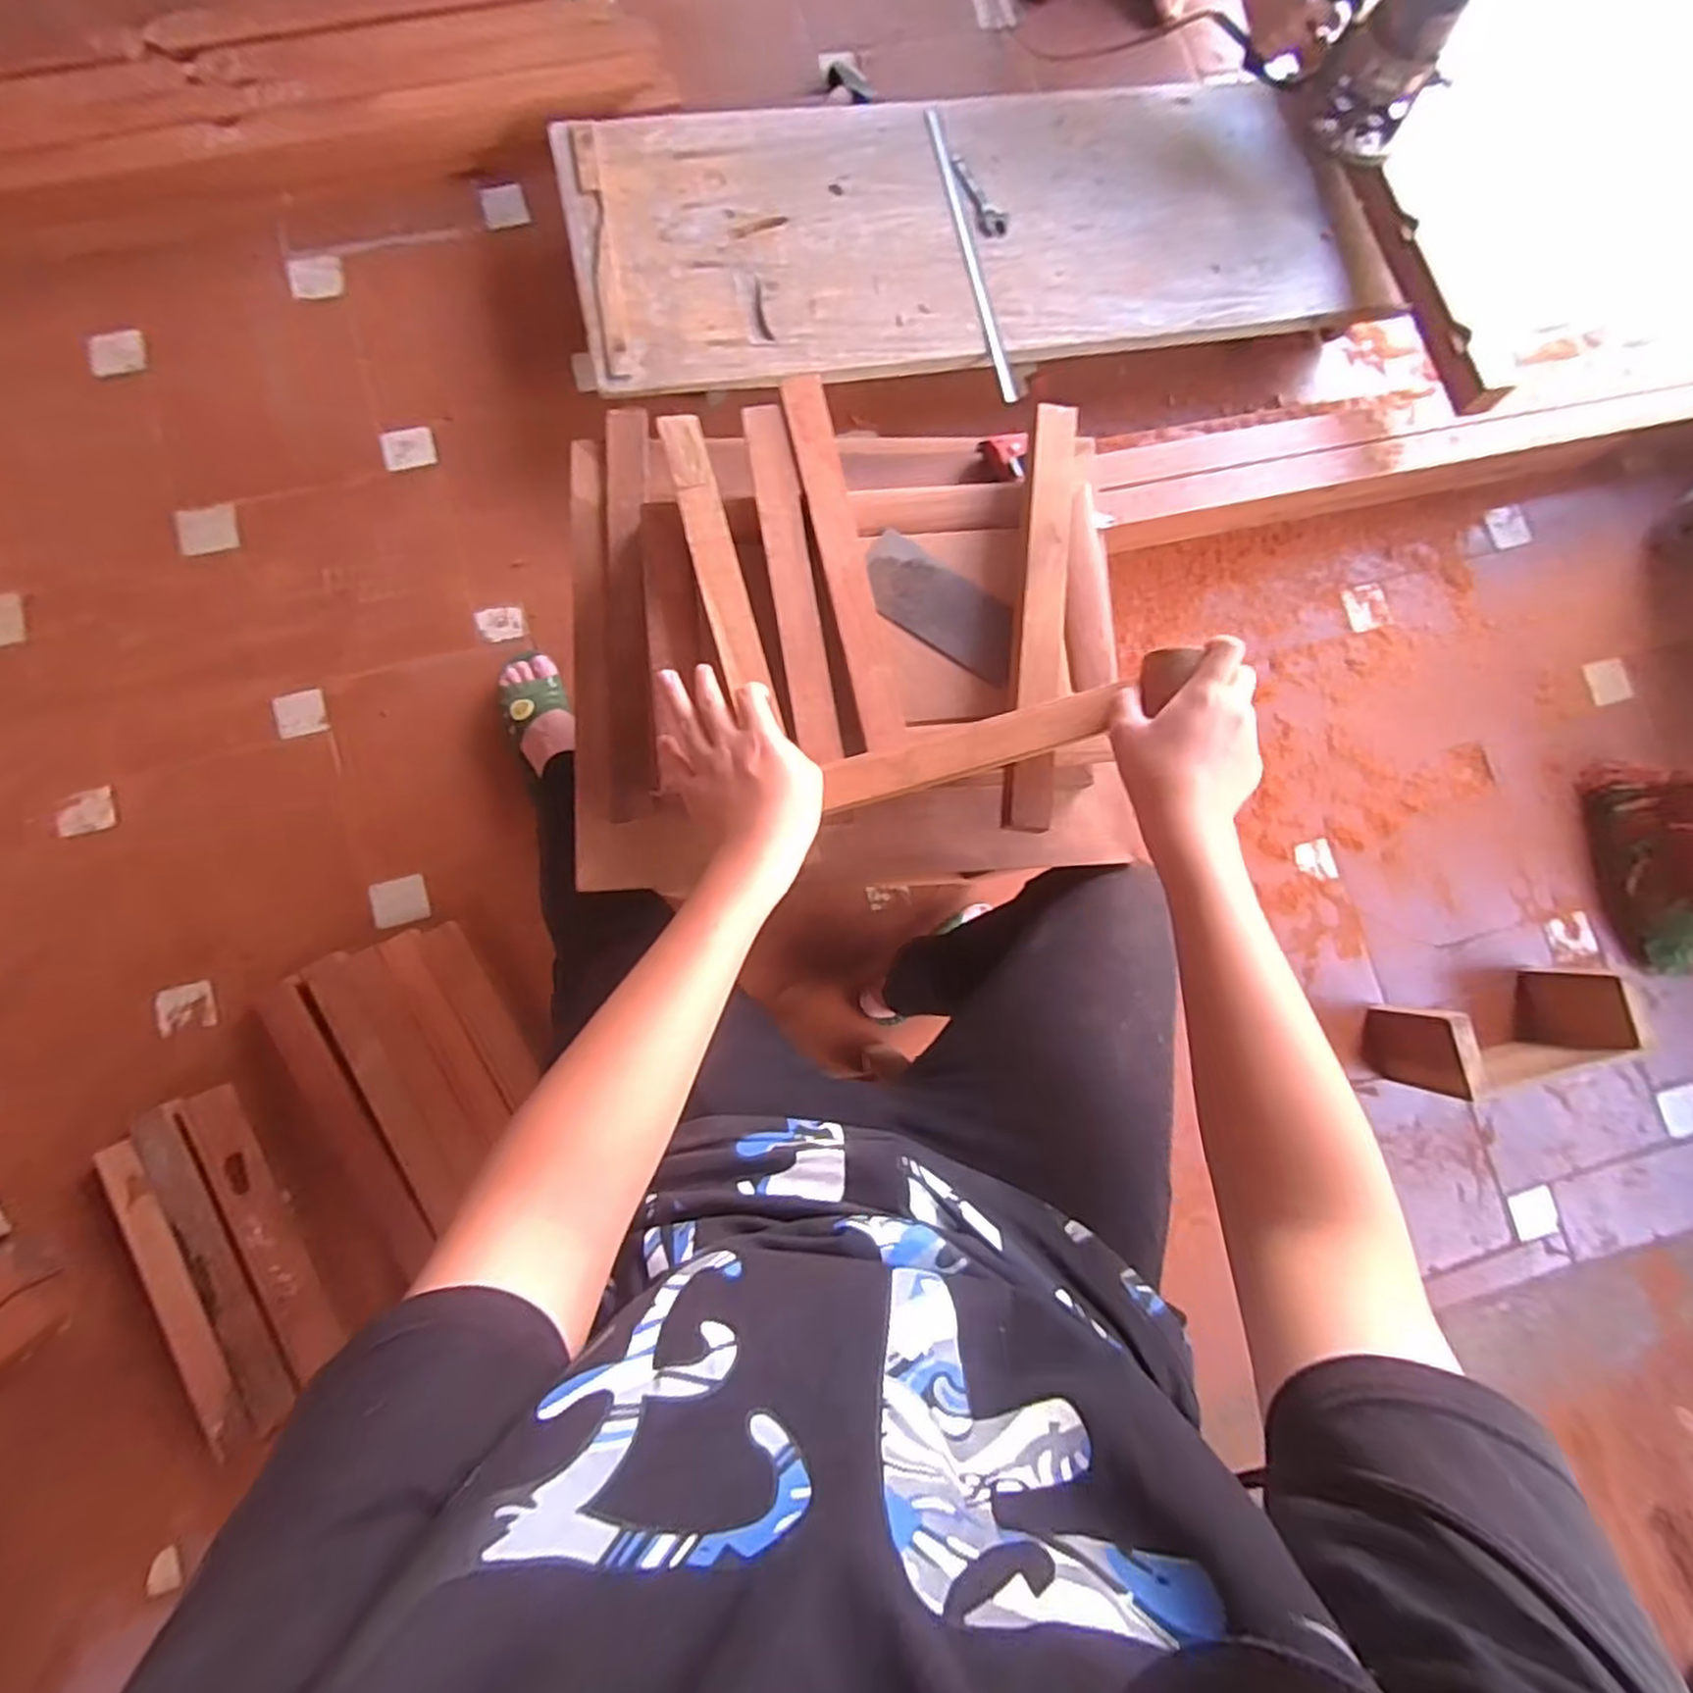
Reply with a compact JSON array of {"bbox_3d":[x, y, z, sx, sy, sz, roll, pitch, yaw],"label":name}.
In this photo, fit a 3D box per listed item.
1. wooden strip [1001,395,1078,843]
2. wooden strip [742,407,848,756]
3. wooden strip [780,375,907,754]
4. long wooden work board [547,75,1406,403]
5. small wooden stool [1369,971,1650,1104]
[{"bbox_3d":[0.152,-0.179,0.596,0.041,0.028,0.334,6,83,-4],"label":"wooden strip"},{"bbox_3d":[-0.040,-0.201,0.576,0.032,0.009,0.276,-9,83,-5],"label":"wooden strip"},{"bbox_3d":[-0.002,-0.217,0.579,0.035,0.009,0.294,-13,83,-6],"label":"wooden strip"},{"bbox_3d":[0.206,-0.937,1.155,1.207,0.044,0.454,-9,83,-5],"label":"long wooden work board"},{"bbox_3d":[0.945,0.266,1.107,0.319,0.153,0.117,-11,83,-6],"label":"small wooden stool"}]

